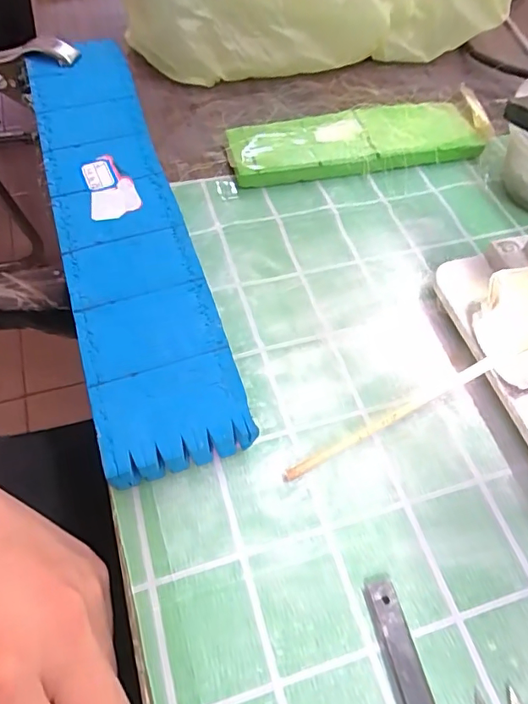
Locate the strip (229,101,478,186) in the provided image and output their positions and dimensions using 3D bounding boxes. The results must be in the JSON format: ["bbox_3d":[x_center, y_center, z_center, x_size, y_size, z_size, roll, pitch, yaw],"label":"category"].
[{"bbox_3d":[0.063,-0.146,0.345,0.174,0.013,0.056,-11,59,-9],"label":"strip"}]

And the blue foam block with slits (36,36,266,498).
[{"bbox_3d":[-0.086,-0.081,0.292,0.065,0.027,0.312,-16,60,-12],"label":"blue foam block with slits"}]

